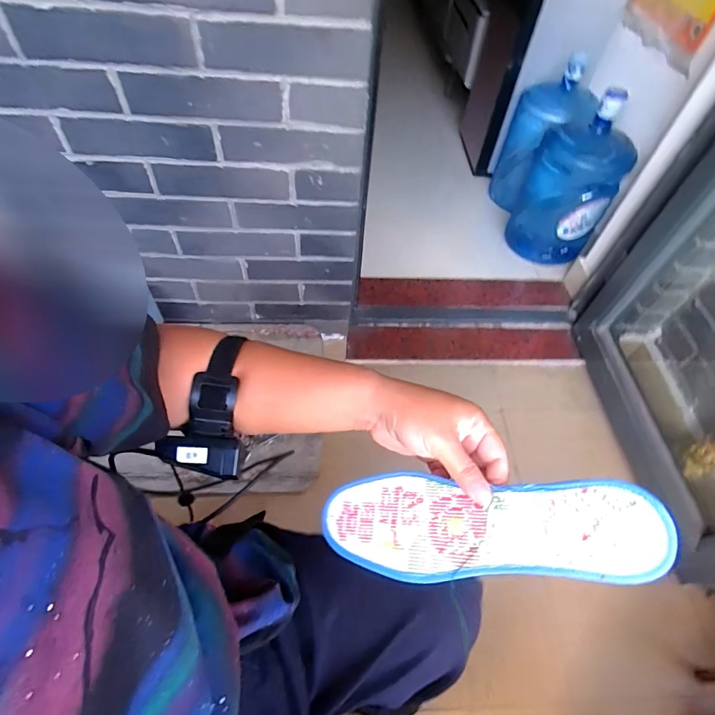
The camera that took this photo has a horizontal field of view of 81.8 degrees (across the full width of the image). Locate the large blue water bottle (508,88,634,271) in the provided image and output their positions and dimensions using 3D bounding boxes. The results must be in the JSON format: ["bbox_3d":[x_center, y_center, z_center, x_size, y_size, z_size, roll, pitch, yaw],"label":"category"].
[{"bbox_3d":[0.667,-0.542,1.314,0.266,0.458,0.280,24,57,13],"label":"large blue water bottle"}]

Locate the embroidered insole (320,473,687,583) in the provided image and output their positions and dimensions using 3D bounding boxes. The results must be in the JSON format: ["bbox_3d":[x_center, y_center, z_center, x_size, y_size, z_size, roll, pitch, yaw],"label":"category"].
[{"bbox_3d":[0.083,0.126,0.304,0.238,0.007,0.073,-7,59,26],"label":"embroidered insole"}]

